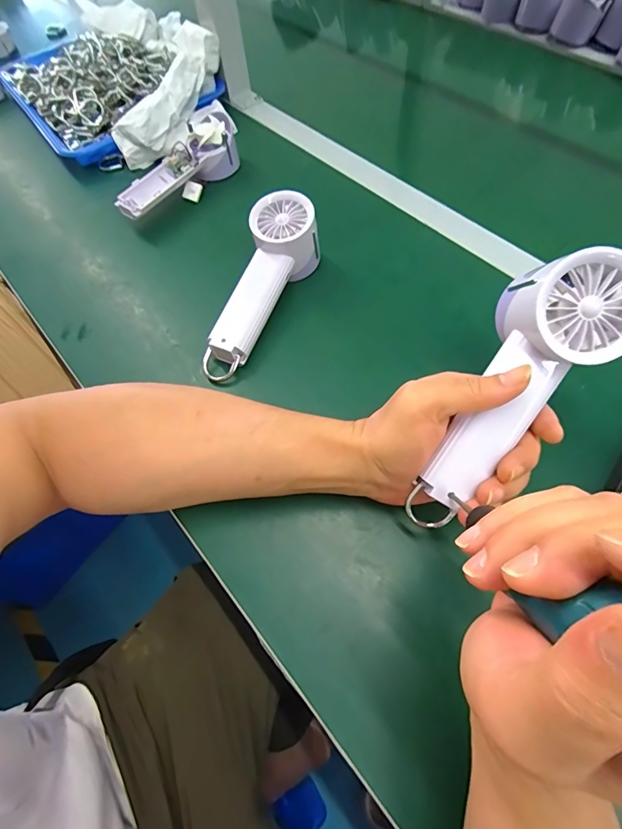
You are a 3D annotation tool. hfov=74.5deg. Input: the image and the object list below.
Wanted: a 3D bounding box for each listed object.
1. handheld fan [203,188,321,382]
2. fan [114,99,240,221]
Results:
[{"bbox_3d":[-0.047,-0.128,0.406,0.066,0.056,0.186,22,81,13],"label":"handheld fan"},{"bbox_3d":[-0.161,-0.299,0.496,0.065,0.070,0.181,35,71,19],"label":"fan"}]

